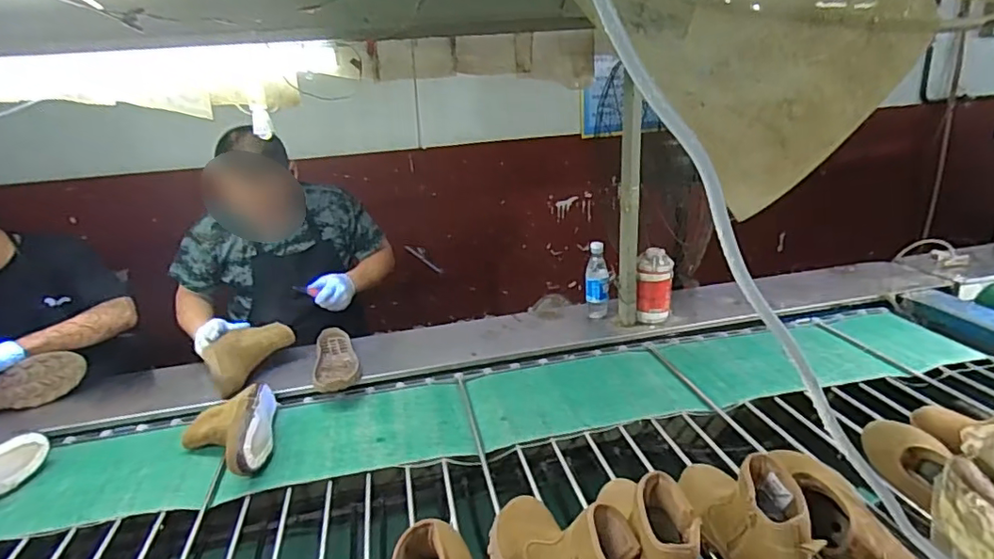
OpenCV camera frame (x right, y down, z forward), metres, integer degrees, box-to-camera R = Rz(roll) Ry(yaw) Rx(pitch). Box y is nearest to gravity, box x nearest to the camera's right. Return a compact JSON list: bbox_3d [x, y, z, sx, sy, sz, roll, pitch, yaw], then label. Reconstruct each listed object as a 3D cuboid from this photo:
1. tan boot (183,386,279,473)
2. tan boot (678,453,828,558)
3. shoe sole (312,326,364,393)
[{"bbox_3d":[-0.541,0.303,1.130,0.176,0.096,0.260,-11,22,-13],"label":"tan boot"},{"bbox_3d":[0.331,0.305,0.769,0.086,0.157,0.262,-6,21,-2],"label":"tan boot"},{"bbox_3d":[-0.388,0.189,1.364,0.109,0.041,0.257,-12,22,-16],"label":"shoe sole"}]

